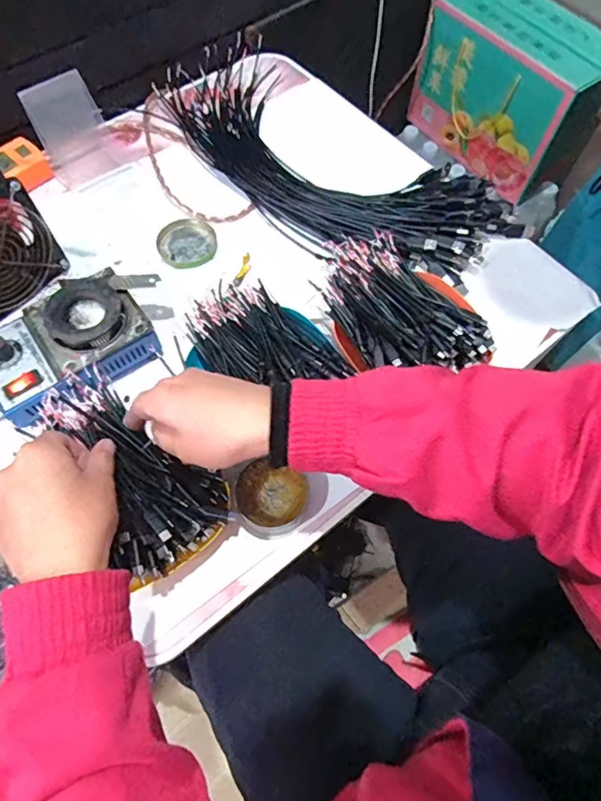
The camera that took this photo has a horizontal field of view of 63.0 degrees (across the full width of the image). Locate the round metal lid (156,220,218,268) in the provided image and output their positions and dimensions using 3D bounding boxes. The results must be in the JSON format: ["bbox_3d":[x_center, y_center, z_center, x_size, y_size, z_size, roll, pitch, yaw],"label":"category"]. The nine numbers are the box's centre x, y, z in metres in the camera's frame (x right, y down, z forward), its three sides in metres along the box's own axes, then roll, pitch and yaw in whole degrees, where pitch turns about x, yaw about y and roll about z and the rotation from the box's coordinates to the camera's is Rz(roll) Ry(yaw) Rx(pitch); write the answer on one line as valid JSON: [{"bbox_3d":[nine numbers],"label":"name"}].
[{"bbox_3d":[-0.128,-0.179,0.557,0.066,0.017,0.056,-20,68,-10],"label":"round metal lid"}]

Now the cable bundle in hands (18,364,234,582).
[{"bbox_3d":[-0.141,0.050,0.402,0.098,0.045,0.179,-40,73,-17],"label":"cable bundle in hands"}]

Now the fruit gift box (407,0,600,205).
[{"bbox_3d":[0.400,-0.587,0.936,0.156,0.234,0.333,-35,71,-15],"label":"fruit gift box"}]

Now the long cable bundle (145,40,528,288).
[{"bbox_3d":[0.020,-0.299,0.603,0.472,0.028,0.206,40,71,15],"label":"long cable bundle"}]

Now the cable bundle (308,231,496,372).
[{"bbox_3d":[0.095,-0.094,0.466,0.119,0.044,0.184,-28,69,-13],"label":"cable bundle"}]

